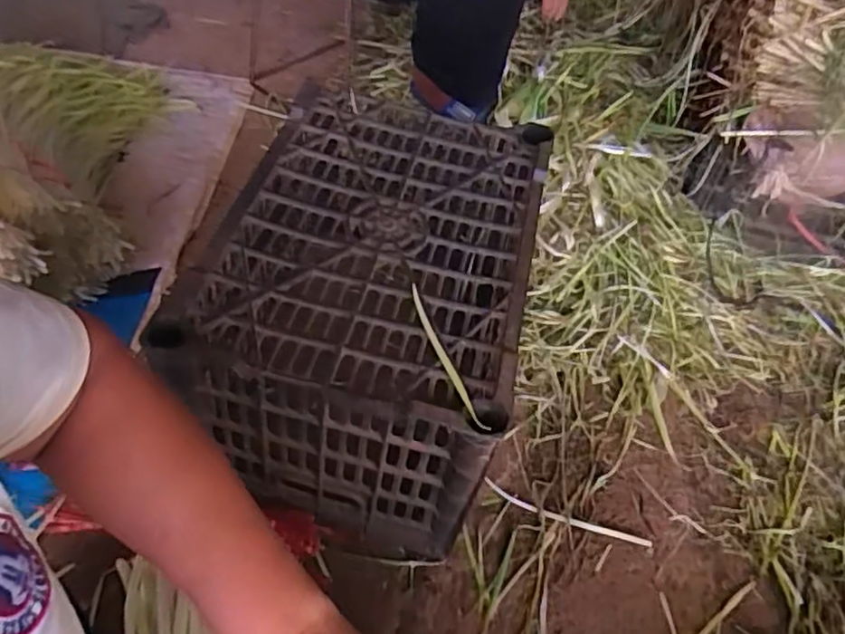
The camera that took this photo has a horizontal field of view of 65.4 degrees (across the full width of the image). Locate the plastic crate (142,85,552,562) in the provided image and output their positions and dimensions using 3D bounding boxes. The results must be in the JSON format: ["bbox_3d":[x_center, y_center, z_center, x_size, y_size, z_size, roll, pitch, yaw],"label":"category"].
[{"bbox_3d":[-0.053,-0.012,0.828,0.330,0.279,0.481,12,51,4],"label":"plastic crate"}]

